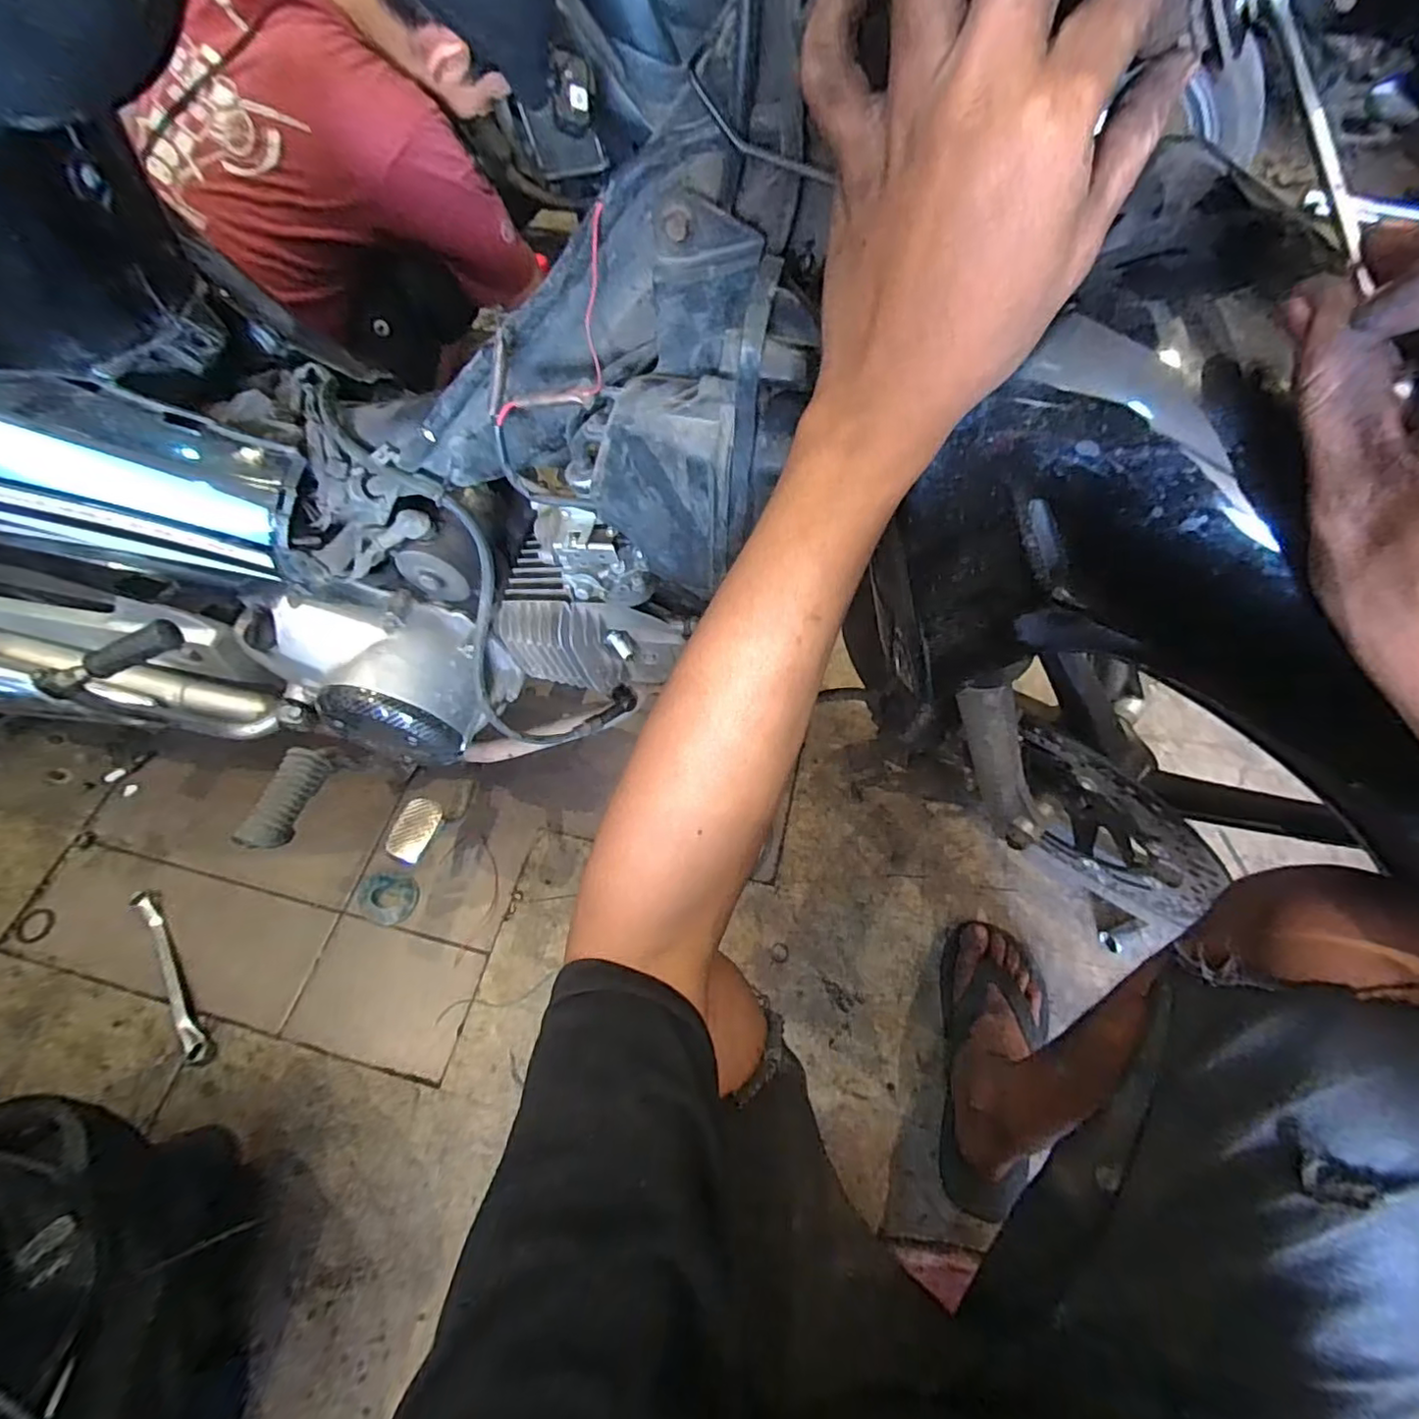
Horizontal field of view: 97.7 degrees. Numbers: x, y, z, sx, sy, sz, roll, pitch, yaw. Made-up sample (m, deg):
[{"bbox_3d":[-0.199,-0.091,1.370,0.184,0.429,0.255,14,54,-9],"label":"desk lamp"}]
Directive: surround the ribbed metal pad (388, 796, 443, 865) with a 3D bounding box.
[{"bbox_3d":[-0.255,0.102,0.532,0.037,0.016,0.052,24,66,14],"label":"ribbed metal pad"}]

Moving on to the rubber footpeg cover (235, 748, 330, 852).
[{"bbox_3d":[-0.364,0.075,0.527,0.034,0.030,0.087,10,63,7],"label":"rubber footpeg cover"}]

